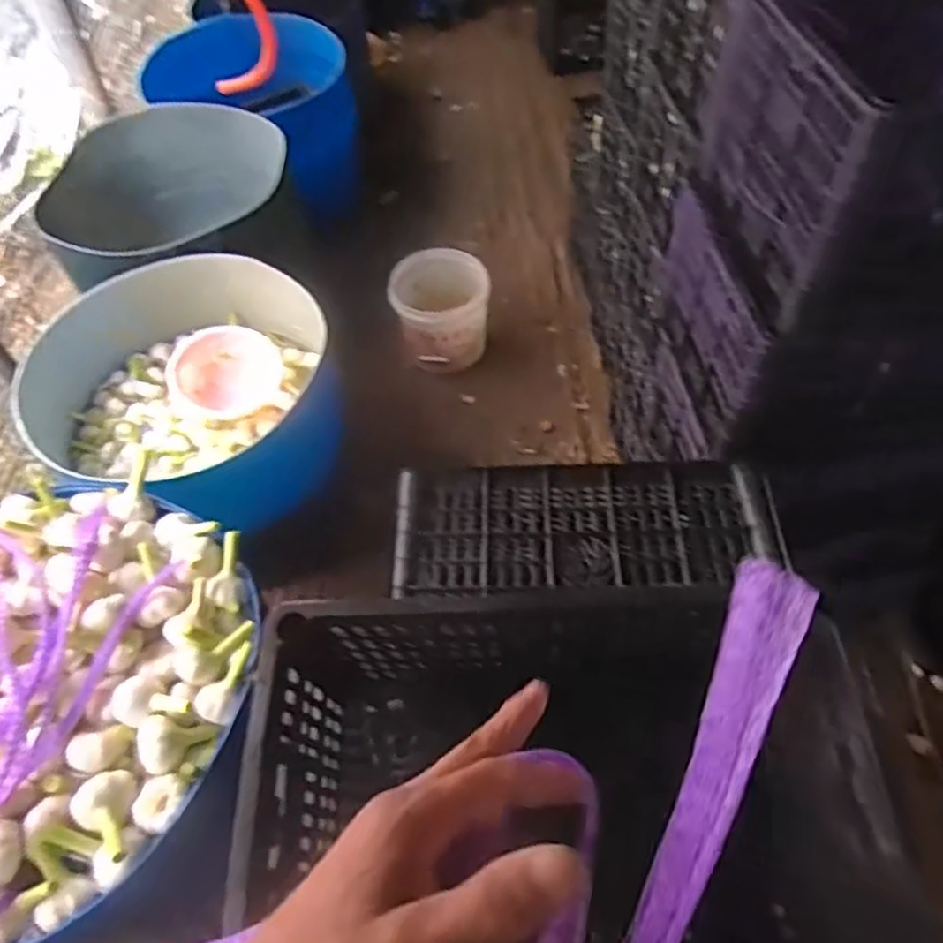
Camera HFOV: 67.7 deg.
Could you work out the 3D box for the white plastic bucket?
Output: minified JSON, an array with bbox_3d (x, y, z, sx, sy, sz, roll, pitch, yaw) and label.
[{"bbox_3d":[-0.083,-0.406,1.870,0.252,0.238,0.219,1,56,0],"label":"white plastic bucket"}]

